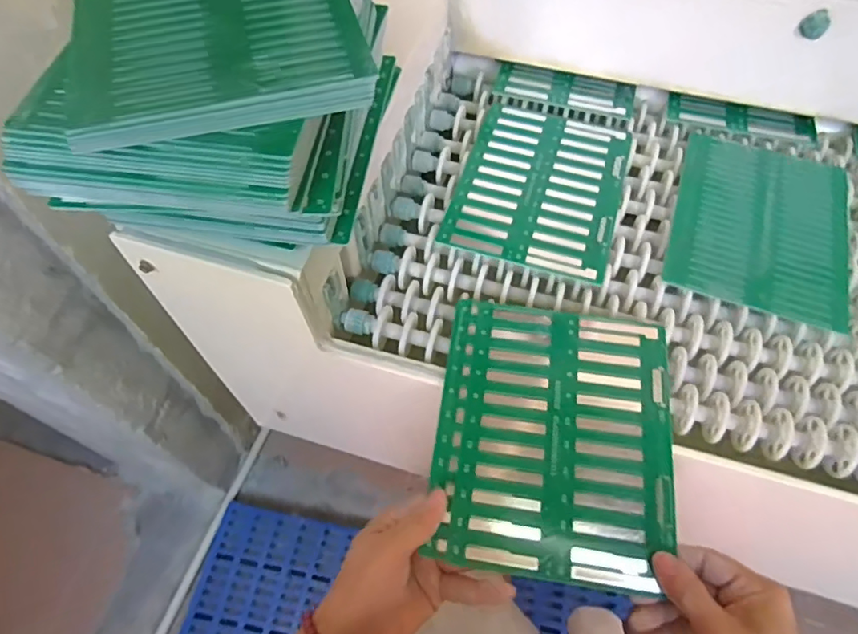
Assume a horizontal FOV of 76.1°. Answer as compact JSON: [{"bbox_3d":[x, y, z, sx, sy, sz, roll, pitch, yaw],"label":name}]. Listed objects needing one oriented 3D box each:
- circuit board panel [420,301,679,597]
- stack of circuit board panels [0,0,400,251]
[{"bbox_3d":[0.099,0.087,0.424,0.175,0.006,0.211,6,62,4],"label":"circuit board panel"},{"bbox_3d":[-0.127,-0.154,0.372,0.192,0.123,0.237,1,60,0],"label":"stack of circuit board panels"}]

